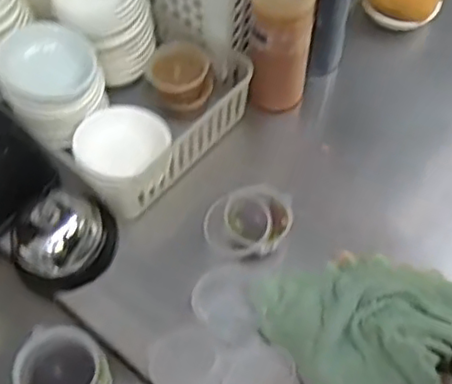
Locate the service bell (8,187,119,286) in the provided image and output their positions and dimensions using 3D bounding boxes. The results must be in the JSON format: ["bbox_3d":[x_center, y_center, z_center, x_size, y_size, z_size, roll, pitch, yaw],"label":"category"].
[{"bbox_3d":[-0.126,0.036,0.489,0.072,0.042,0.063,3,58,2],"label":"service bell"}]

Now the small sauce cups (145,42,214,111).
[{"bbox_3d":[-0.039,-0.099,0.548,0.054,0.033,0.051,0,58,0],"label":"small sauce cups"}]

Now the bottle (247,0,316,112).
[{"bbox_3d":[0.045,-0.131,0.514,0.049,0.153,0.046,4,58,3],"label":"bottle"}]

